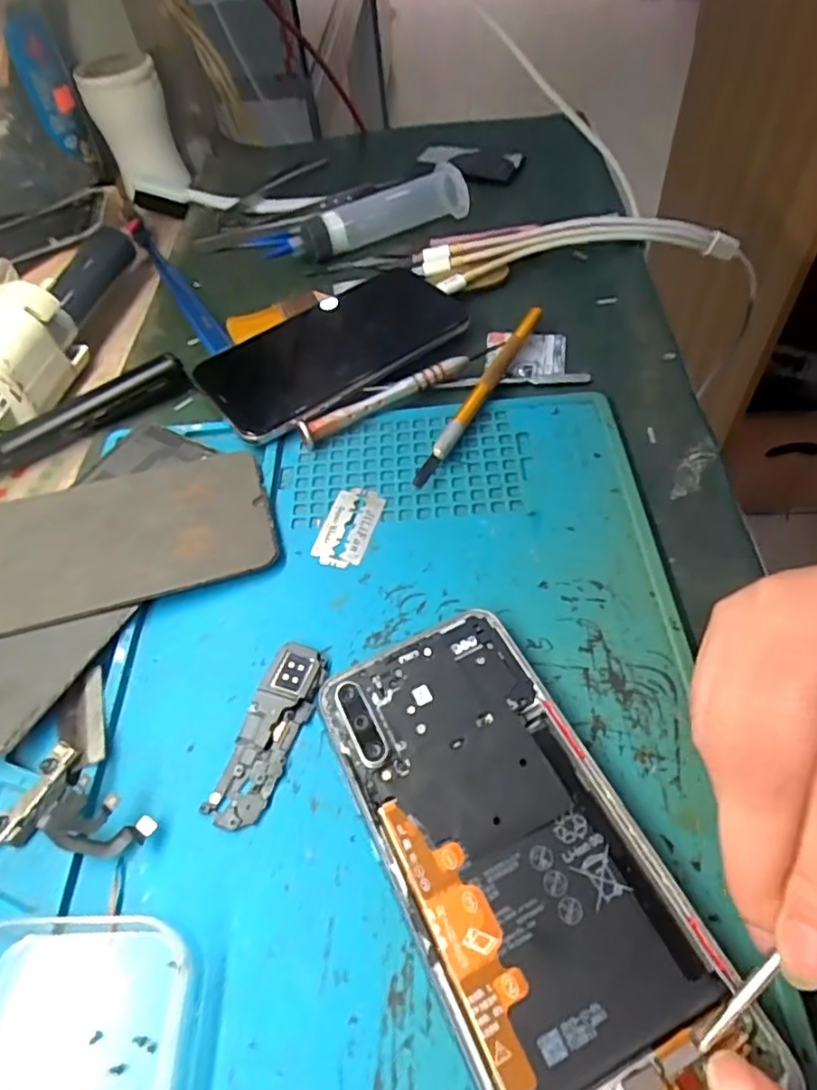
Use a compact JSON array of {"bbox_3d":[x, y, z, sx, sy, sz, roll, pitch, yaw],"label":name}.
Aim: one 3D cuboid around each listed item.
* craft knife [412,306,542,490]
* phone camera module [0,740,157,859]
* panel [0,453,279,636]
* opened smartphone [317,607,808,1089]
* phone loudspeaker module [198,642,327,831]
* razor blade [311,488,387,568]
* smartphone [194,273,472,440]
[{"bbox_3d":[0.036,-0.076,0.303,0.010,0.012,0.131,23,59,20],"label":"craft knife"},{"bbox_3d":[-0.108,0.091,0.200,0.048,0.007,0.033,25,60,21],"label":"phone camera module"},{"bbox_3d":[-0.134,0.000,0.259,0.148,0.004,0.068,-15,56,-11],"label":"panel"},{"bbox_3d":[0.030,0.089,0.186,0.073,0.008,0.154,-23,55,-11],"label":"opened smartphone"},{"bbox_3d":[-0.048,0.064,0.216,0.021,0.004,0.064,13,57,14],"label":"phone loudspeaker module"},{"bbox_3d":[-0.026,-0.009,0.267,0.022,0.004,0.042,12,56,14],"label":"razor blade"},{"bbox_3d":[-0.038,-0.103,0.327,0.138,0.014,0.068,-32,58,-17],"label":"smartphone"}]

